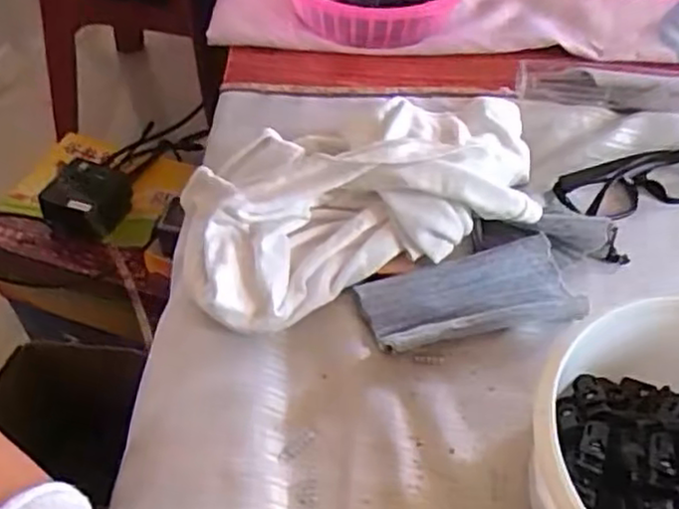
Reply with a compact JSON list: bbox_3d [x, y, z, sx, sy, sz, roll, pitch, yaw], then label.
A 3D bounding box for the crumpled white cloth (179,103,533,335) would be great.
[{"bbox_3d":[0.017,-0.047,0.453,0.251,0.062,0.145,-17,51,-16],"label":"crumpled white cloth"}]

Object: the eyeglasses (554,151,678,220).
[{"bbox_3d":[0.220,-0.056,0.488,0.134,0.024,0.033,-12,50,-12],"label":"eyeglasses"}]

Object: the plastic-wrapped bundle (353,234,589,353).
[{"bbox_3d":[0.082,0.025,0.422,0.132,0.021,0.050,-10,50,-10],"label":"plastic-wrapped bundle"}]

